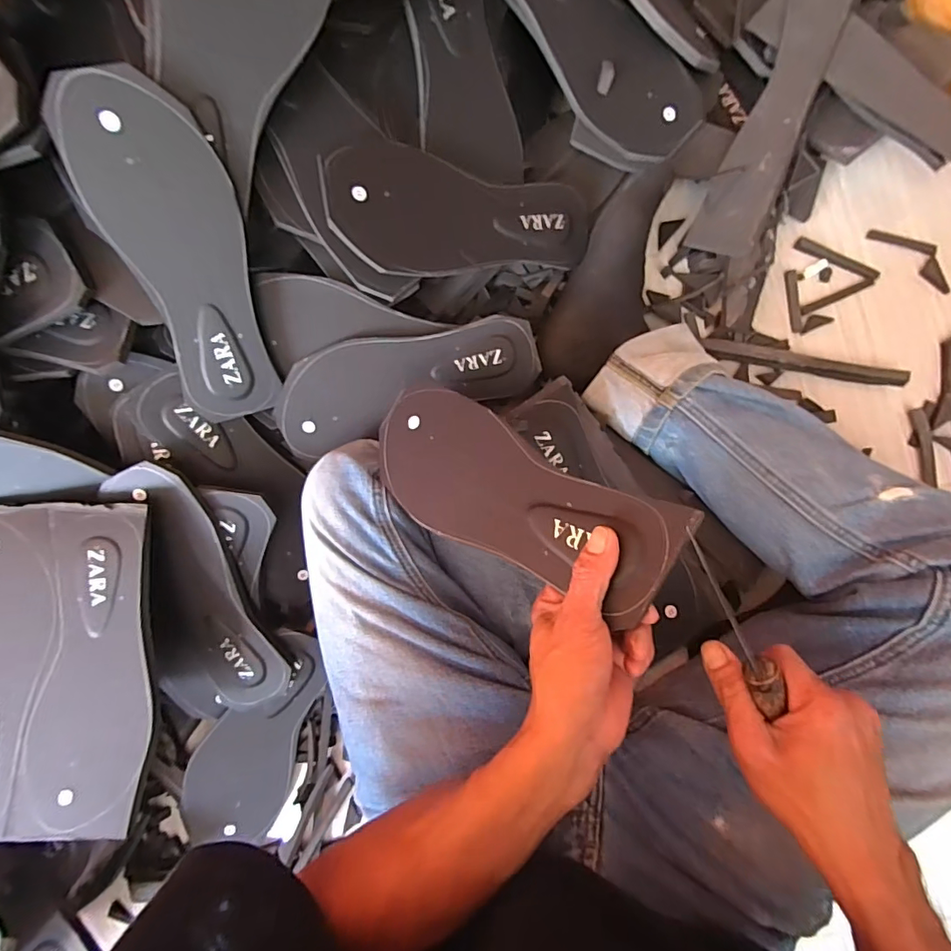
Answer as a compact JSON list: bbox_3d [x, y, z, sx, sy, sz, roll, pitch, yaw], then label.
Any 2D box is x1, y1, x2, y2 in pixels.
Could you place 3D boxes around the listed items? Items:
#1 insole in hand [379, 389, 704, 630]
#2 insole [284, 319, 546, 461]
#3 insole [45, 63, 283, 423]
[{"bbox_3d":[0.018,0.010,0.348,0.249,0.011,0.092,27,88,35],"label":"insole in hand"},{"bbox_3d":[-0.069,-0.093,0.471,0.247,0.011,0.091,-16,112,0],"label":"insole"},{"bbox_3d":[-0.226,-0.166,0.395,0.099,0.008,0.249,-20,123,-11],"label":"insole"}]

